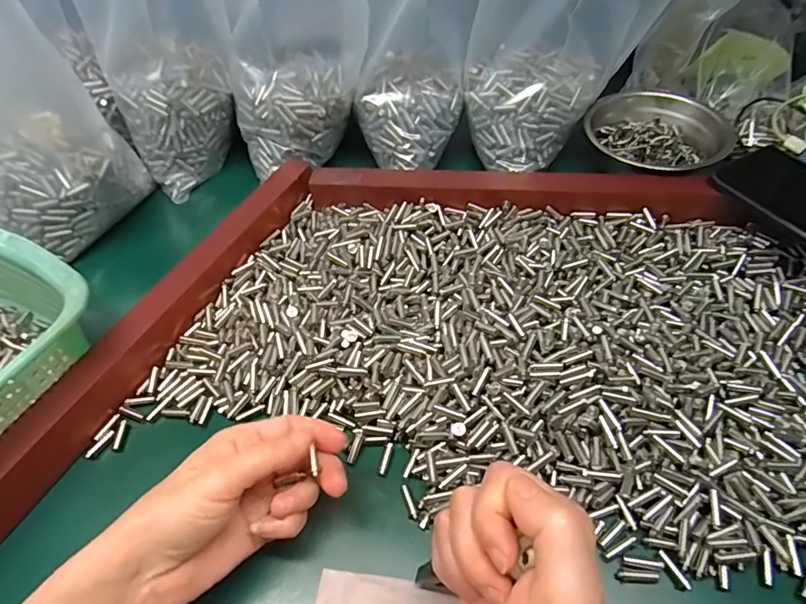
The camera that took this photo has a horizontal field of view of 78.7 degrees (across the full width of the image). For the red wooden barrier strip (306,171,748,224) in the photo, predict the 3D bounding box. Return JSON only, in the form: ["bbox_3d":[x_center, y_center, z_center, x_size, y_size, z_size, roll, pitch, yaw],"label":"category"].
[{"bbox_3d":[0.099,-0.102,0.447,0.373,0.024,0.038,4,53,6],"label":"red wooden barrier strip"}]

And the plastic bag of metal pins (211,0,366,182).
[{"bbox_3d":[-0.107,-0.232,0.469,0.130,0.181,0.086,-19,54,-11],"label":"plastic bag of metal pins"}]

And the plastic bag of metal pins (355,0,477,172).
[{"bbox_3d":[0.014,-0.235,0.450,0.122,0.197,0.114,-2,53,1],"label":"plastic bag of metal pins"}]

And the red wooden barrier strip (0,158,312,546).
[{"bbox_3d":[-0.187,0.015,0.372,0.030,0.034,0.390,20,56,17],"label":"red wooden barrier strip"}]

